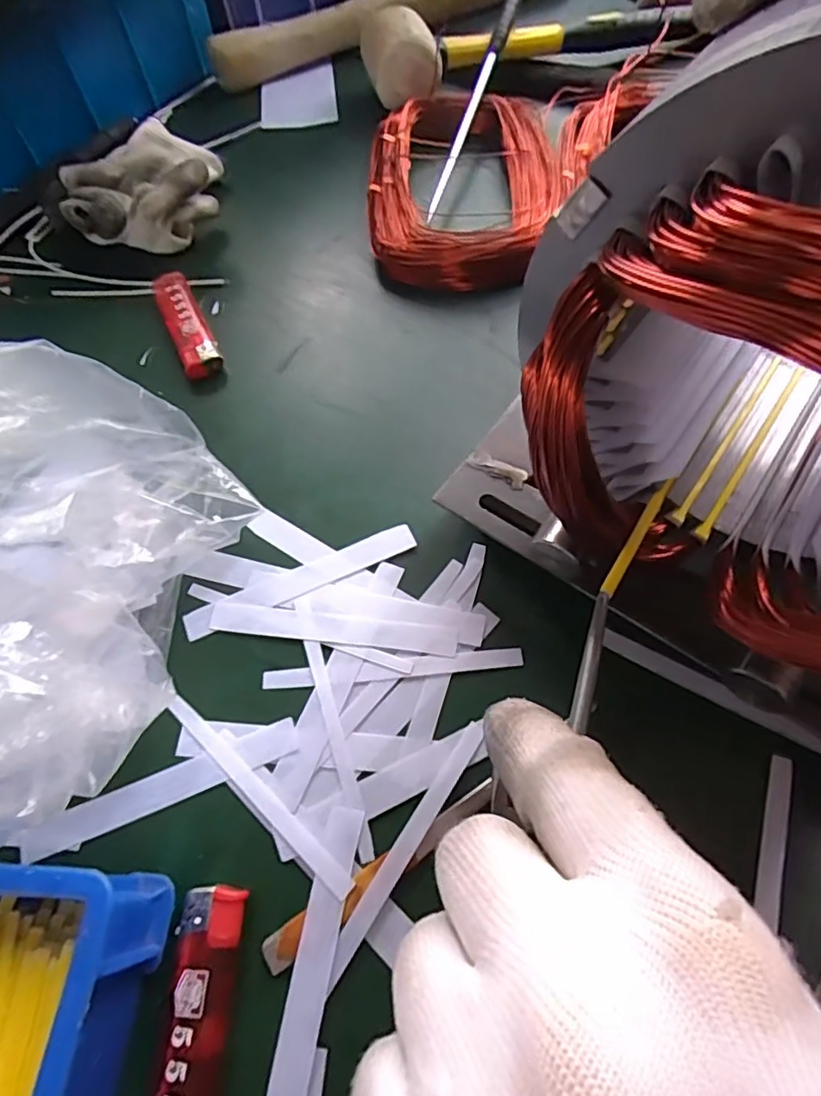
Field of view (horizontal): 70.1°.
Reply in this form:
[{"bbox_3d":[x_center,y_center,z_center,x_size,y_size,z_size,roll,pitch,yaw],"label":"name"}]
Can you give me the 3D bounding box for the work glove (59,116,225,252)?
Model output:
[{"bbox_3d":[-0.174,-0.237,0.381,0.095,0.044,0.102,-11,63,-3],"label":"work glove"}]

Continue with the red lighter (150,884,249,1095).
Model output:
[{"bbox_3d":[-0.071,0.157,0.190,0.020,0.010,0.082,1,63,4],"label":"red lighter"}]

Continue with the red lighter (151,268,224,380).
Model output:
[{"bbox_3d":[-0.132,-0.132,0.343,0.021,0.013,0.086,-25,64,-9],"label":"red lighter"}]

